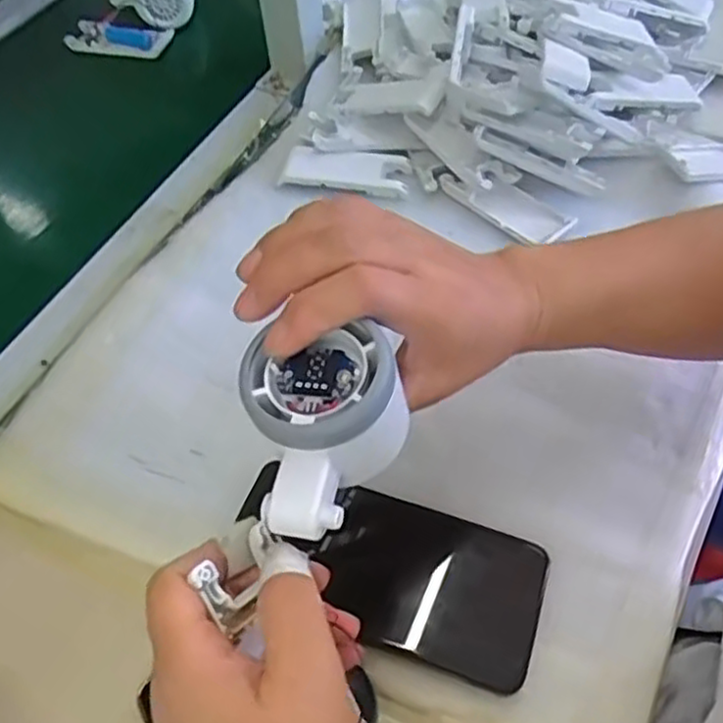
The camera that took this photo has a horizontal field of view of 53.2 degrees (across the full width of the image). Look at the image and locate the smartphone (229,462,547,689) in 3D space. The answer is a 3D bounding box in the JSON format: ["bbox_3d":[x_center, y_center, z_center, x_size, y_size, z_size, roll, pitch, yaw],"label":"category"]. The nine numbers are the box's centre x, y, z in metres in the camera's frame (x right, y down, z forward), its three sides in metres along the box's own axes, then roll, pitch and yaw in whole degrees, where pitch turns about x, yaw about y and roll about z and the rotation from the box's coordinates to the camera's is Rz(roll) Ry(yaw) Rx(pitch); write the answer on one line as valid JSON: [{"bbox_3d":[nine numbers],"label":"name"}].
[{"bbox_3d":[0.012,0.107,0.381,0.162,0.015,0.077,18,58,13],"label":"smartphone"}]

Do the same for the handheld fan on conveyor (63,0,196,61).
[{"bbox_3d":[-0.229,-0.358,0.734,0.087,0.063,0.121,25,60,17],"label":"handheld fan on conveyor"}]

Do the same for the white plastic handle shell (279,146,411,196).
[{"bbox_3d":[-0.013,-0.152,0.570,0.097,0.011,0.040,6,56,5],"label":"white plastic handle shell"}]

